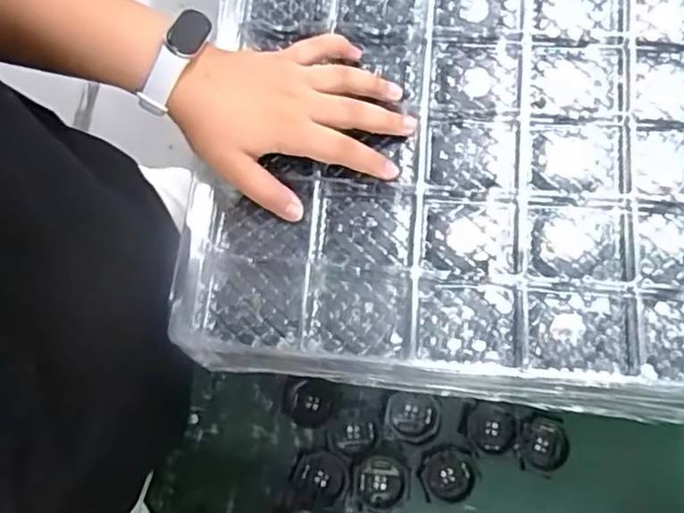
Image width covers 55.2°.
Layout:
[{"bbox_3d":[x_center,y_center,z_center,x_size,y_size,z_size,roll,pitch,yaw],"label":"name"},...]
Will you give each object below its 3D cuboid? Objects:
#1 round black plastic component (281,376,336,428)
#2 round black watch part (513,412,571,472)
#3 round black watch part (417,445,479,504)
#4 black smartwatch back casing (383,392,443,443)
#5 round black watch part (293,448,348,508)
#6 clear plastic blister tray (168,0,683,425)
[{"bbox_3d":[-0.032,0.136,0.607,0.047,0.017,0.044,0,78,0],"label":"round black plastic component"},{"bbox_3d":[0.187,0.173,0.610,0.051,0.013,0.050,0,78,0],"label":"round black watch part"},{"bbox_3d":[0.098,0.200,0.603,0.052,0.006,0.050,0,78,0],"label":"round black watch part"},{"bbox_3d":[0.065,0.148,0.601,0.050,0.008,0.043,6,78,1],"label":"black smartwatch back casing"},{"bbox_3d":[-0.019,0.202,0.599,0.049,0.007,0.044,15,78,3],"label":"round black watch part"},{"bbox_3d":[0.123,-0.063,0.445,0.438,0.049,0.316,3,78,0],"label":"clear plastic blister tray"}]

